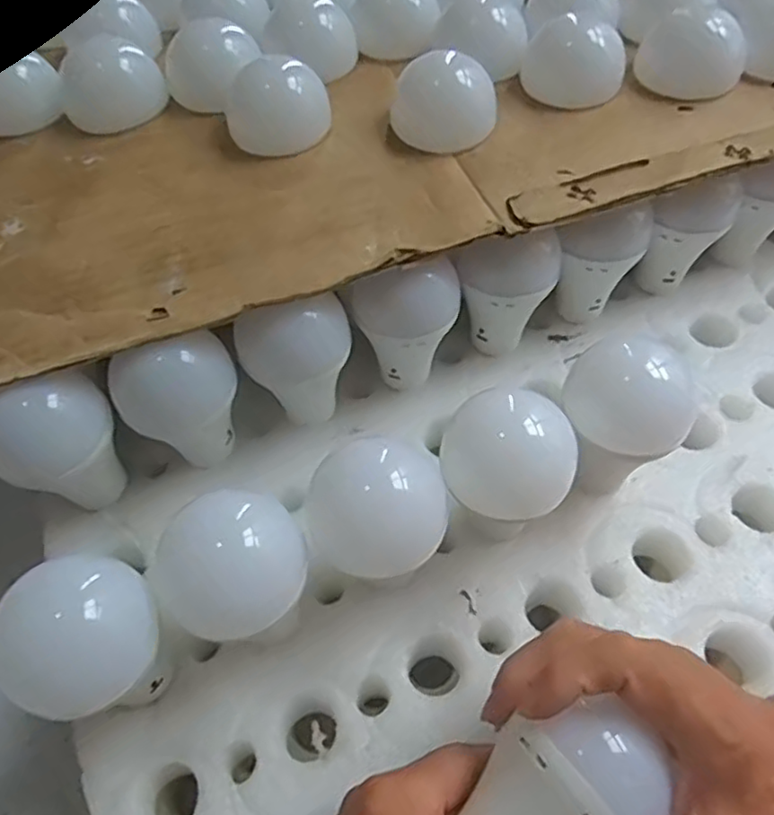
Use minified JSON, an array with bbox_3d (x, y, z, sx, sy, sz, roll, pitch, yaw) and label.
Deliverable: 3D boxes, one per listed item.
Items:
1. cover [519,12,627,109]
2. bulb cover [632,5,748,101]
[{"bbox_3d":[0.124,-0.232,0.438,0.064,0.034,0.061,10,55,8],"label":"cover"},{"bbox_3d":[0.201,-0.233,0.438,0.067,0.032,0.067,18,56,14],"label":"bulb cover"}]

